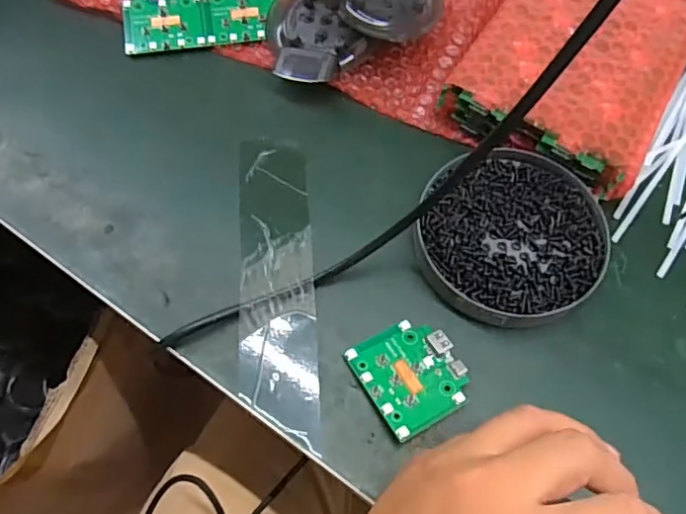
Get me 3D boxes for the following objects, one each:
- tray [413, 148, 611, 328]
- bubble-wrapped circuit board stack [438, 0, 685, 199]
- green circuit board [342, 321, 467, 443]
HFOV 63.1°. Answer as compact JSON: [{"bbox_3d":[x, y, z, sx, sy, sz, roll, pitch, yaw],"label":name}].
[{"bbox_3d":[0.102,-0.013,0.344,0.108,0.021,0.114,1,65,-1],"label":"tray"},{"bbox_3d":[0.173,-0.151,0.403,0.135,0.038,0.208,30,67,12],"label":"bubble-wrapped circuit board stack"},{"bbox_3d":[0.038,0.064,0.309,0.054,0.014,0.057,-27,68,-13],"label":"green circuit board"}]

